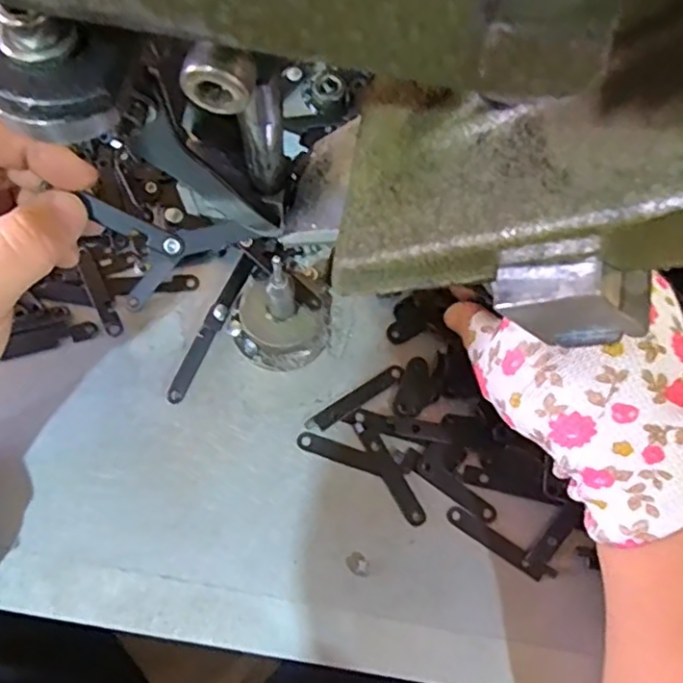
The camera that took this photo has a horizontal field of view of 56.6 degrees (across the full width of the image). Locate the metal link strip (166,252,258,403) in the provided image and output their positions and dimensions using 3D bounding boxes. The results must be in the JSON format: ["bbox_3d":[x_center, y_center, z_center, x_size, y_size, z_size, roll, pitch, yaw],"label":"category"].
[{"bbox_3d":[-0.063,-0.007,0.308,0.008,0.004,0.079,25,75,4],"label":"metal link strip"}]

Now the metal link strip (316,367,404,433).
[{"bbox_3d":[0.009,0.026,0.305,0.048,0.004,0.008,-33,79,-11],"label":"metal link strip"}]

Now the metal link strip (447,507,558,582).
[{"bbox_3d":[0.073,0.094,0.292,0.053,0.004,0.009,34,75,6],"label":"metal link strip"}]

